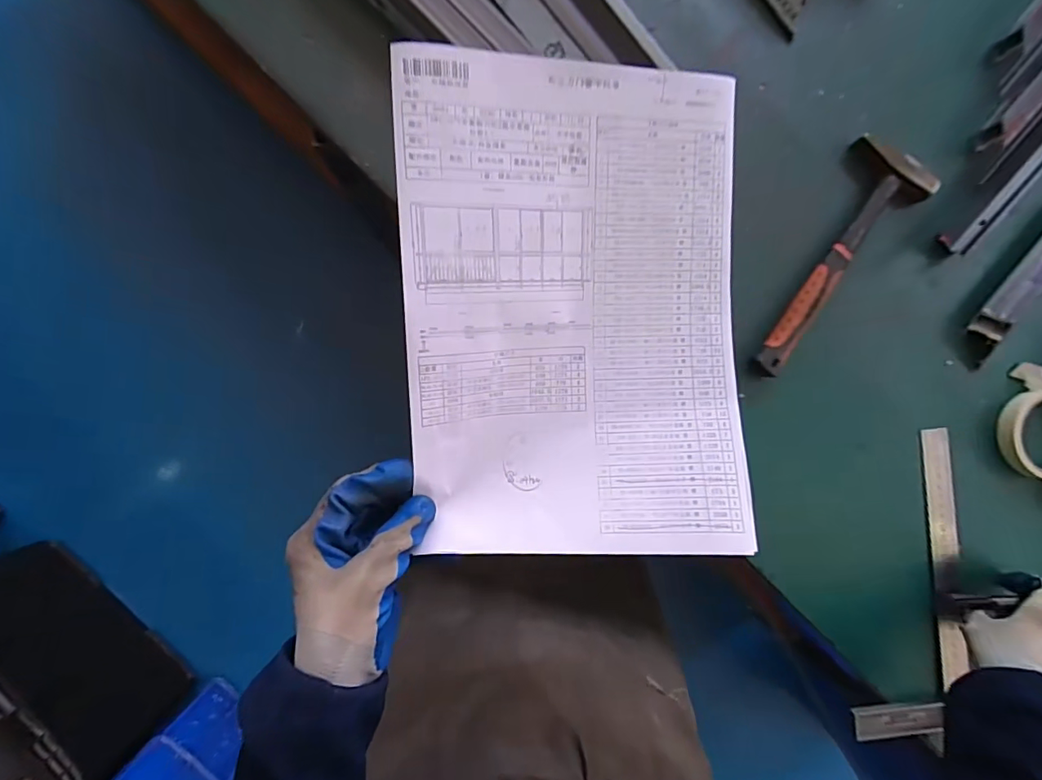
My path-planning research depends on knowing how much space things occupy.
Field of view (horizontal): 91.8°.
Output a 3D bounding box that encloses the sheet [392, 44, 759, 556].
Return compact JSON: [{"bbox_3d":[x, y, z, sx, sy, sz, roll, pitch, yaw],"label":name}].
[{"bbox_3d":[0.036,-0.042,0.308,0.202,0.065,0.288,-3,90,-4],"label":"sheet"}]

